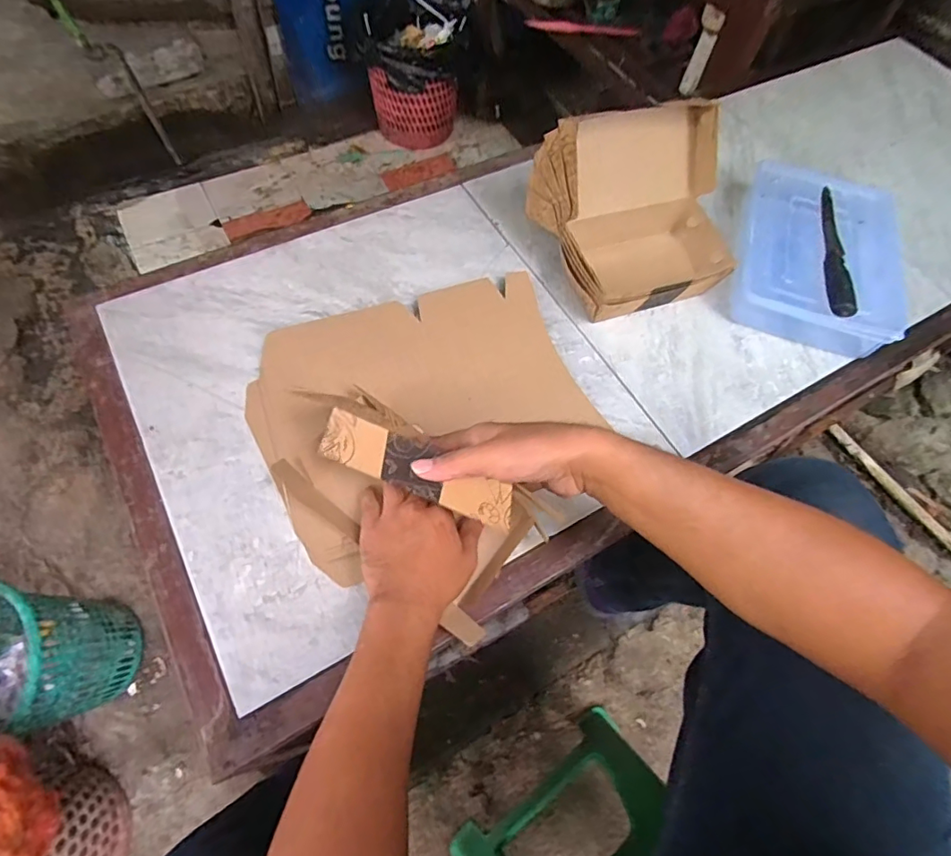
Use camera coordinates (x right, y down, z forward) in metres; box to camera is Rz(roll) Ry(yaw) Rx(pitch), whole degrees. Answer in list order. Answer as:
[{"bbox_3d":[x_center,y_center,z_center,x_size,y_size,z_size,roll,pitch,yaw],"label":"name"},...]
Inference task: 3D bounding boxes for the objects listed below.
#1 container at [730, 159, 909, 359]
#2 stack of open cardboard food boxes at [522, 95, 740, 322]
[{"bbox_3d":[0.446,-0.228,0.691,0.192,0.056,0.275,20,62,7],"label":"container"},{"bbox_3d":[0.196,-0.263,0.636,0.190,0.154,0.203,-15,63,-12],"label":"stack of open cardboard food boxes"}]

